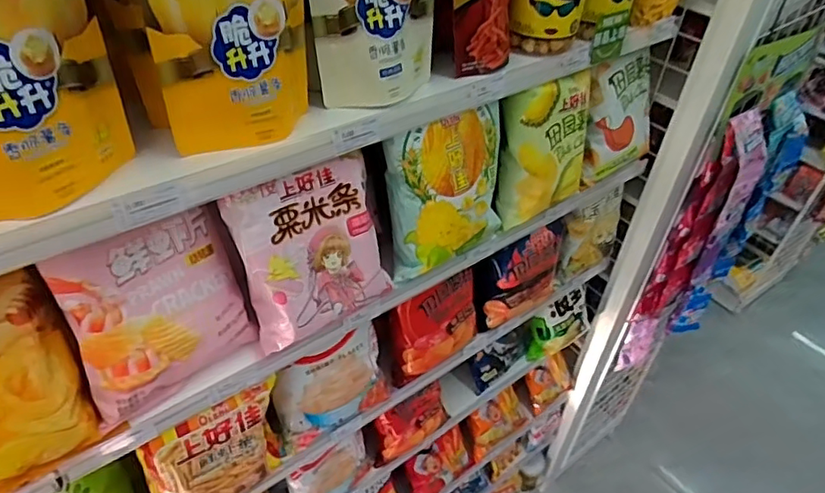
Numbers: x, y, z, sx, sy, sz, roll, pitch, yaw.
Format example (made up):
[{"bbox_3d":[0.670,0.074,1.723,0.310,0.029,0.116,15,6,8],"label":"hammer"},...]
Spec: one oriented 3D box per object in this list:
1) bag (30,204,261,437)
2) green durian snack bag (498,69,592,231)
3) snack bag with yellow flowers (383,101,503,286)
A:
[{"bbox_3d":[-0.248,0.058,0.535,0.154,0.159,0.052,-32,27,-35],"label":"bag"},{"bbox_3d":[0.185,-0.130,0.750,0.150,0.173,0.058,-20,47,-25],"label":"green durian snack bag"},{"bbox_3d":[0.044,-0.062,0.653,0.170,0.170,0.056,-19,46,-23],"label":"snack bag with yellow flowers"}]

